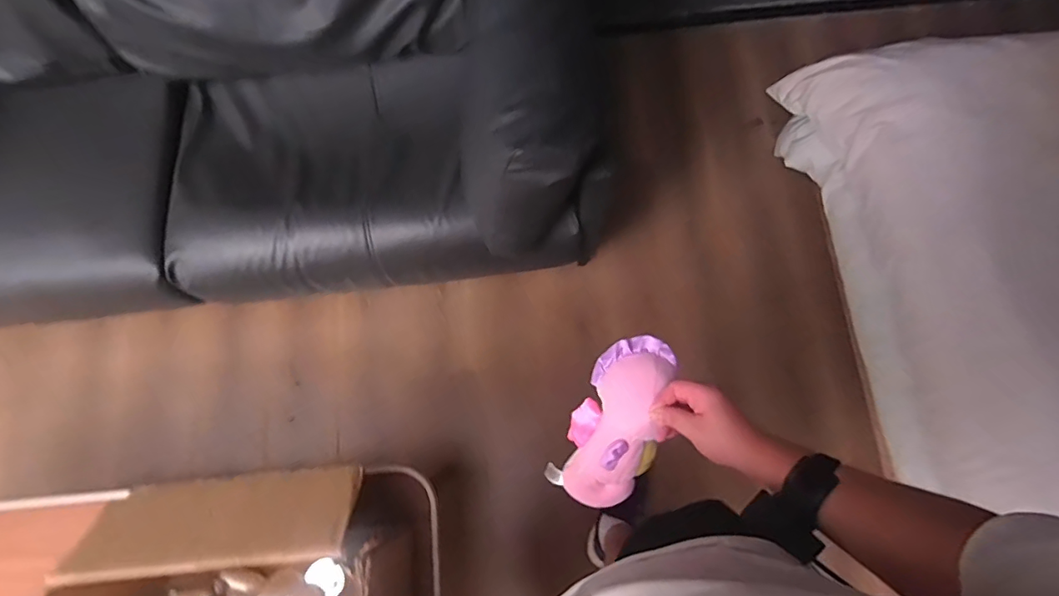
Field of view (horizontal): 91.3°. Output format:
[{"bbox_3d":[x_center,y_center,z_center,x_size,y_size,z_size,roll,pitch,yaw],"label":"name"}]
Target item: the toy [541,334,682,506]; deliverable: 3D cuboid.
[{"bbox_3d":[0.112,0.173,0.681,0.112,0.059,0.254,23,113,11],"label":"toy"}]

